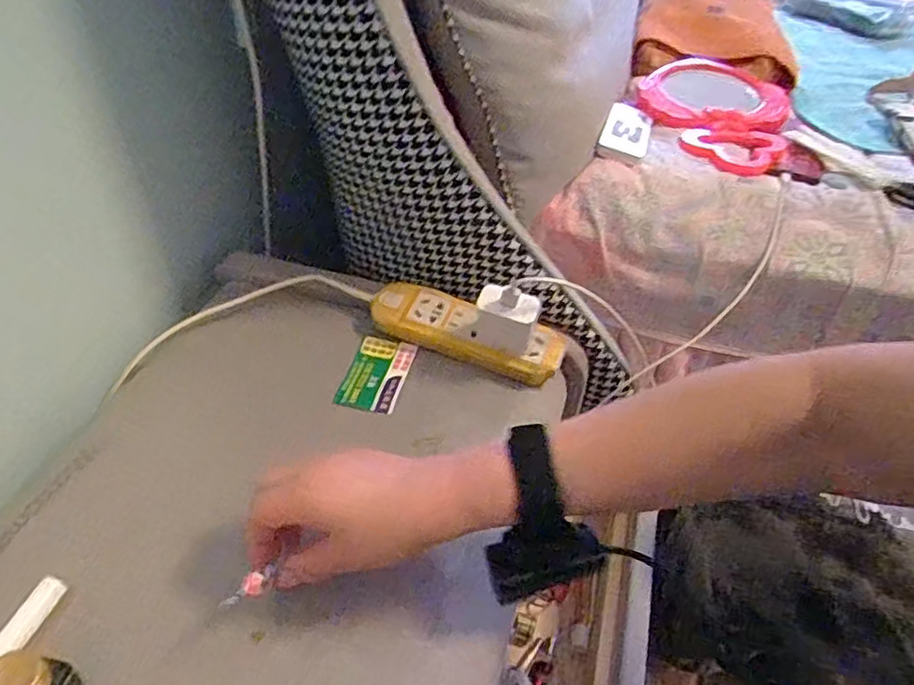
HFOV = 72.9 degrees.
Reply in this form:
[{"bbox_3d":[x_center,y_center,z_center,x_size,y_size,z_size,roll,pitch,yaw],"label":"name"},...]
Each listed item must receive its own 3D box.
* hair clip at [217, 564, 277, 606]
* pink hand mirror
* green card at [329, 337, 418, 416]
[{"bbox_3d":[-0.124,0.146,0.369,0.010,0.009,0.036,35,33,27],"label":"hair clip"},{"bbox_3d":[0.325,-0.299,0.795,0.185,0.031,0.245,17,45,14],"label":"pink hand mirror"},{"bbox_3d":[-0.072,0.028,0.561,0.053,0.006,0.084,12,44,10],"label":"green card"}]

